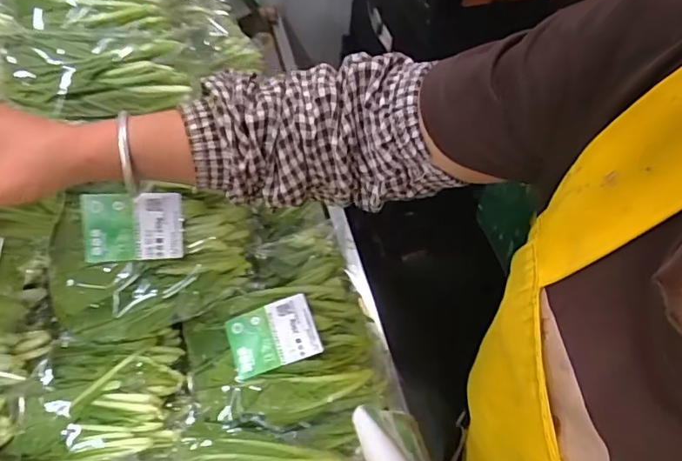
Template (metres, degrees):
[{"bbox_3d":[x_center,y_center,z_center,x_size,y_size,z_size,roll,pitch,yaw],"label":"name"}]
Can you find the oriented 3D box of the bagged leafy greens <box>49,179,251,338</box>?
[{"bbox_3d":[-0.172,0.023,0.481,0.178,0.131,0.050,-12,11,-11],"label":"bagged leafy greens"}]

